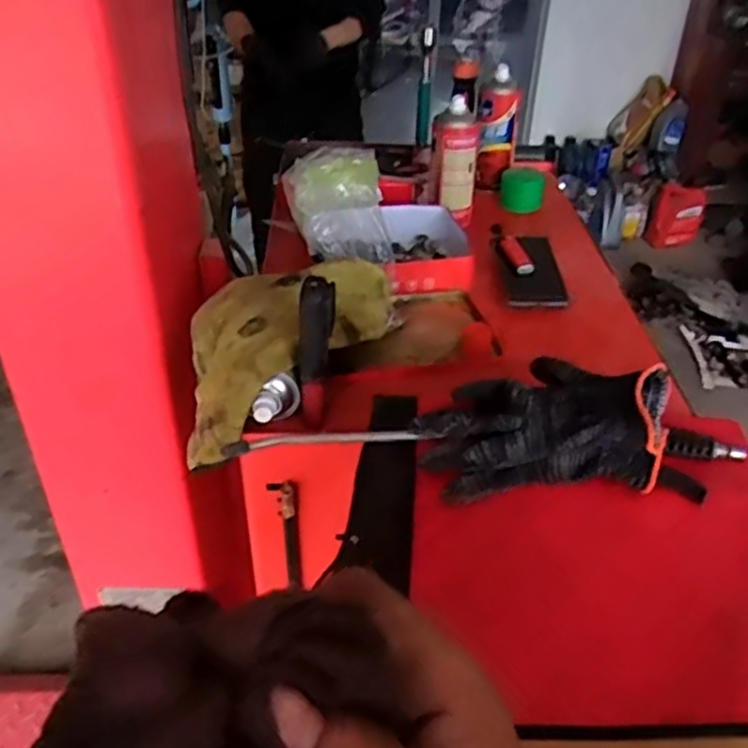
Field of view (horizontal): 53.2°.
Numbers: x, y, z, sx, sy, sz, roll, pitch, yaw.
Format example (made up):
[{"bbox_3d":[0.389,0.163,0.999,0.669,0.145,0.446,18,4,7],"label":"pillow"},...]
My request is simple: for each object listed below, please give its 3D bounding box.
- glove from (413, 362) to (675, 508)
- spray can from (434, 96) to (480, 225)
[{"bbox_3d":[0.132,0.028,0.598,0.185,0.060,0.139,3,37,1],"label":"glove"},{"bbox_3d":[0.111,-0.280,1.027,0.063,0.172,0.049,5,37,4],"label":"spray can"}]

